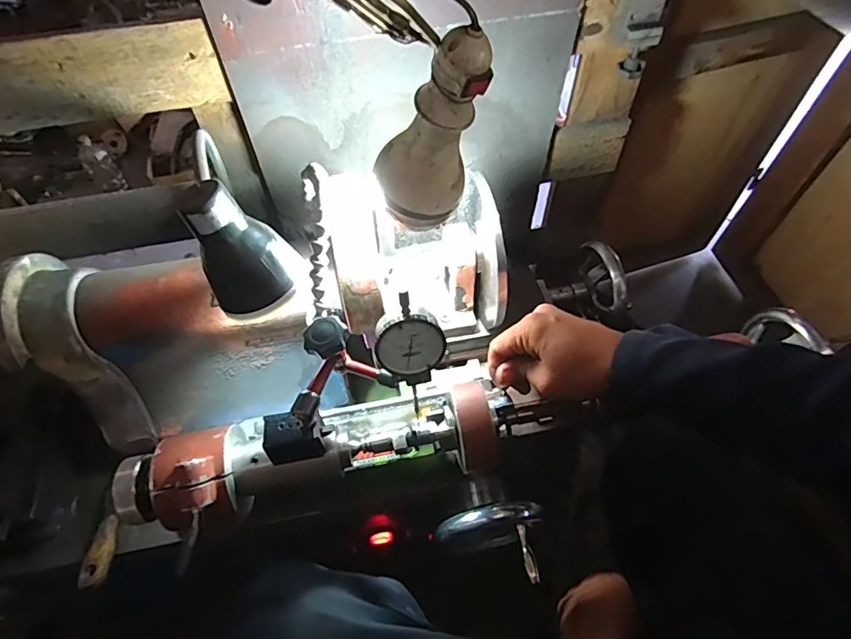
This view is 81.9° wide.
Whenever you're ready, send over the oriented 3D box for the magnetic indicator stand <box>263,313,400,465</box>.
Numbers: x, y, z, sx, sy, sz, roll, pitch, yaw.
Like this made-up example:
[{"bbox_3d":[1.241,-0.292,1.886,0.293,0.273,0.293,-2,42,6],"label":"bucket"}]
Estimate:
[{"bbox_3d":[-0.083,0.069,0.418,0.068,0.061,0.131,28,91,18],"label":"magnetic indicator stand"}]

